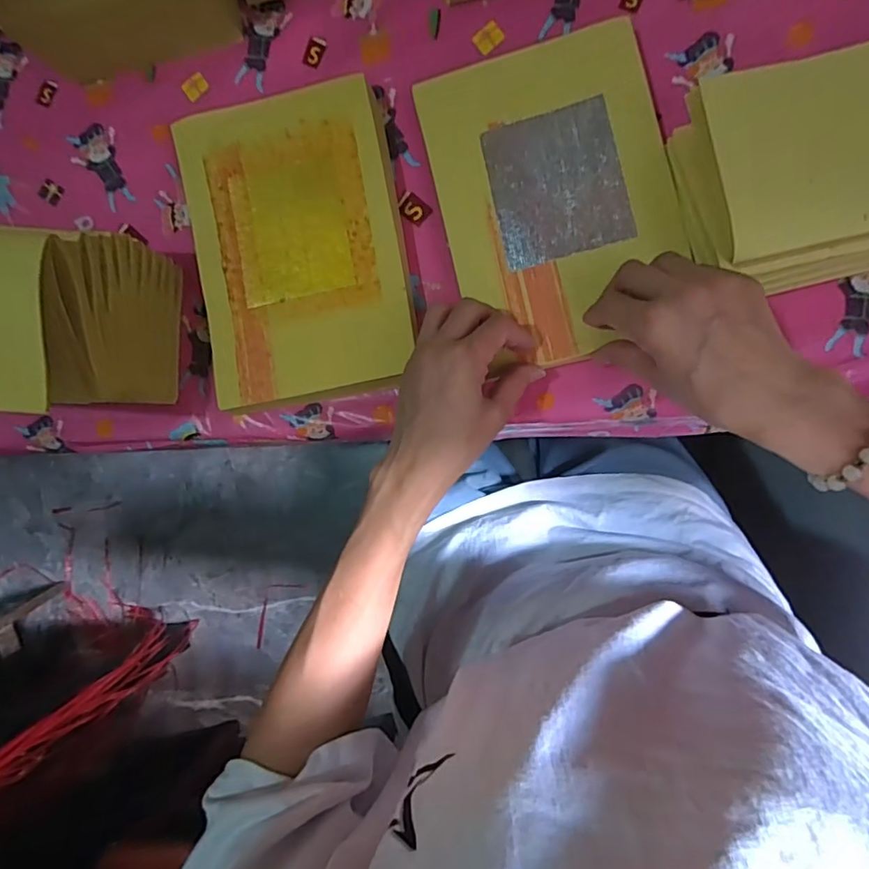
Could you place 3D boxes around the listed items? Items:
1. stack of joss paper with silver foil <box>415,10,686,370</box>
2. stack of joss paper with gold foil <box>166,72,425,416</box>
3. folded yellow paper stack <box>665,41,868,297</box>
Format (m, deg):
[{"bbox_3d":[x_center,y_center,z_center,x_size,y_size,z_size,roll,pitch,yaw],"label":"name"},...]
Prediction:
[{"bbox_3d":[0.086,-0.168,0.383,0.158,0.014,0.220,-13,86,8],"label":"stack of joss paper with silver foil"},{"bbox_3d":[-0.106,-0.143,0.414,0.161,0.023,0.233,-9,89,8],"label":"stack of joss paper with gold foil"},{"bbox_3d":[0.245,-0.163,0.331,0.166,0.066,0.119,-10,89,8],"label":"folded yellow paper stack"}]

